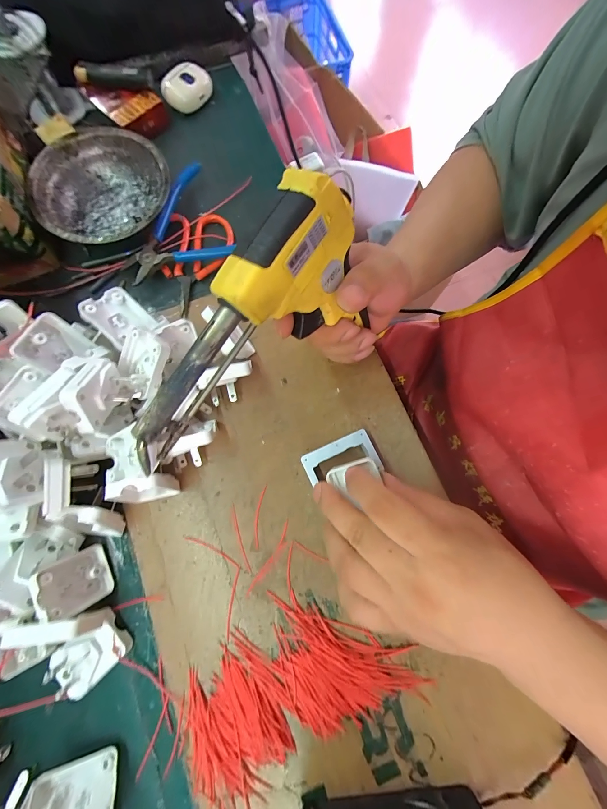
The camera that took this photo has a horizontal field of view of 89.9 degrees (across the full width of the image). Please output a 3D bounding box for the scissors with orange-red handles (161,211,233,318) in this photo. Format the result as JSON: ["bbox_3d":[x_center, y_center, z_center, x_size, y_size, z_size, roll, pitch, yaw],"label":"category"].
[{"bbox_3d":[-0.109,-0.146,0.311,0.065,0.009,0.112,1,76,-1],"label":"scissors with orange-red handles"}]

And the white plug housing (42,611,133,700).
[{"bbox_3d":[-0.158,0.185,0.224,0.044,0.024,0.035,-37,80,-9],"label":"white plug housing"}]

